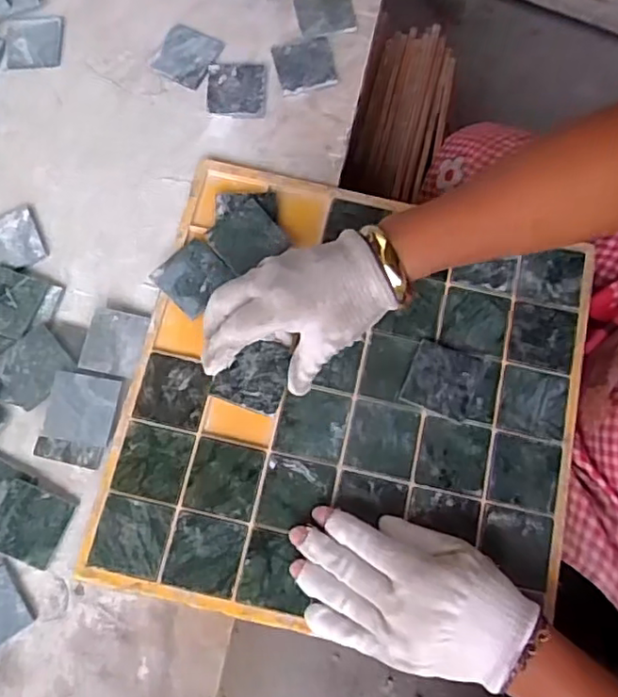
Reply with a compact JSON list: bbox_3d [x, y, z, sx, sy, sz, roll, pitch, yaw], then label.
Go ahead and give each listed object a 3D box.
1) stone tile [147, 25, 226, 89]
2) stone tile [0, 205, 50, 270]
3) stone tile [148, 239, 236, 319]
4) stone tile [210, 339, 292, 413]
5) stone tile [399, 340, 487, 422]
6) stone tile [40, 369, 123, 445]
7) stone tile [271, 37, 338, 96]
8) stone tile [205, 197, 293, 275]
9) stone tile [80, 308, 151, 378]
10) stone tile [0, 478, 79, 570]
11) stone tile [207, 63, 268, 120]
[{"bbox_3d":[-0.106,-0.253,0.526,0.051,0.008,0.050,26,79,7],"label":"stone tile"},{"bbox_3d":[-0.240,-0.086,0.487,0.051,0.005,0.051,-25,77,-4],"label":"stone tile"},{"bbox_3d":[-0.088,-0.054,0.462,0.046,0.004,0.046,43,80,3],"label":"stone tile"},{"bbox_3d":[-0.038,0.016,0.421,0.046,0.010,0.049,16,78,5],"label":"stone tile"},{"bbox_3d":[0.099,0.022,0.446,0.049,0.008,0.052,22,78,7],"label":"stone tile"},{"bbox_3d":[-0.166,0.043,0.442,0.049,0.005,0.049,7,77,3],"label":"stone tile"},{"bbox_3d":[-0.003,-0.242,0.519,0.049,0.008,0.050,-14,77,-2],"label":"stone tile"},{"bbox_3d":[-0.048,-0.086,0.466,0.048,0.004,0.048,-37,80,-11],"label":"stone tile"},{"bbox_3d":[-0.146,-0.004,0.460,0.041,0.011,0.049,11,77,4],"label":"stone tile"},{"bbox_3d":[-0.197,0.122,0.426,0.049,0.008,0.051,23,78,7],"label":"stone tile"},{"bbox_3d":[-0.061,-0.220,0.515,0.048,0.009,0.051,1,77,2],"label":"stone tile"}]

